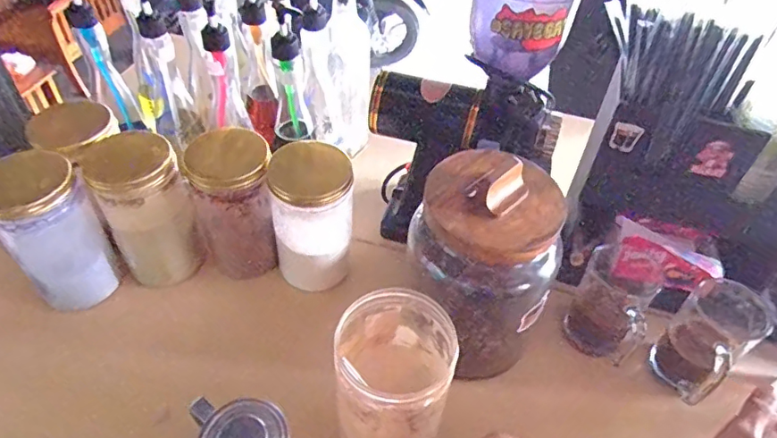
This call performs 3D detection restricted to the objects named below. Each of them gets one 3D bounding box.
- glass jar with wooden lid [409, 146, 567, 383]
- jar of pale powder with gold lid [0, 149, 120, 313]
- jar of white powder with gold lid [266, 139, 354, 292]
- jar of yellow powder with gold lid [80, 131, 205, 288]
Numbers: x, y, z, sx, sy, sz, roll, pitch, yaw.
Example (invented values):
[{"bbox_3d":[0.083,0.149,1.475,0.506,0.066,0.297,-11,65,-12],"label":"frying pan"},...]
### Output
[{"bbox_3d":[0.092,0.050,0.540,0.128,0.218,0.137,-30,55,-29],"label":"glass jar with wooden lid"},{"bbox_3d":[-0.355,0.017,0.575,0.085,0.185,0.079,2,46,-2],"label":"jar of pale powder with gold lid"},{"bbox_3d":[-0.086,0.007,0.621,0.090,0.161,0.073,-5,47,-9],"label":"jar of white powder with gold lid"},{"bbox_3d":[-0.280,-0.011,0.627,0.088,0.162,0.096,2,46,-2],"label":"jar of yellow powder with gold lid"}]

